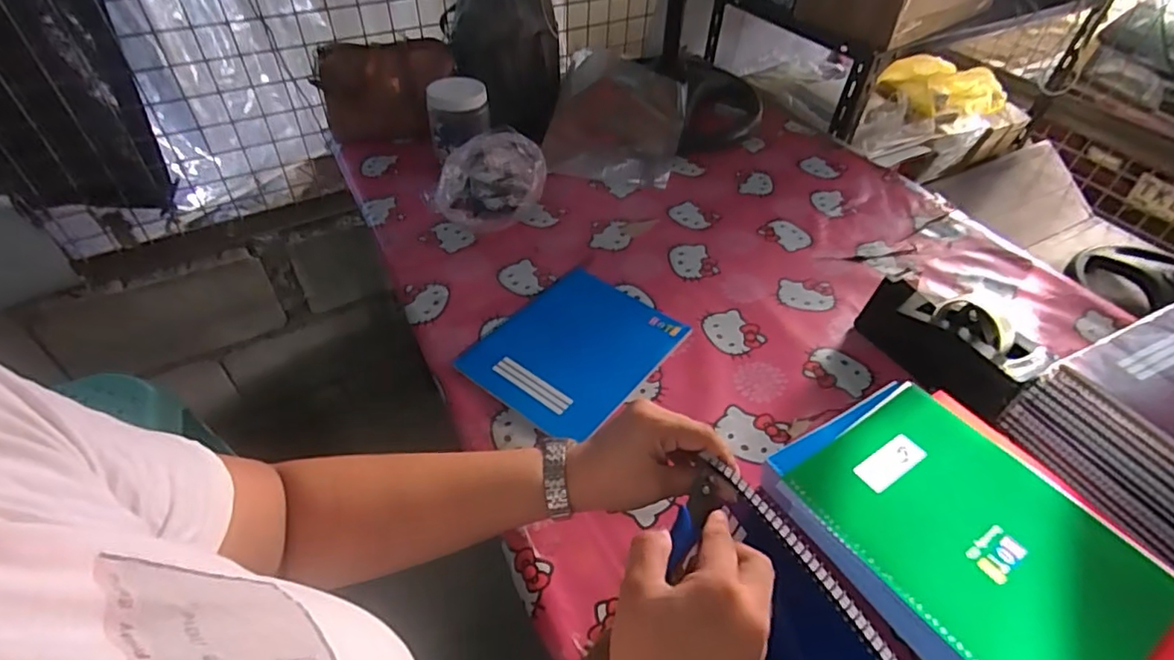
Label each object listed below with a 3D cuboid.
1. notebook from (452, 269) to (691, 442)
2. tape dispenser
[{"bbox_3d":[-0.017,0.022,0.763,0.204,0.008,0.249,32,54,25],"label":"notebook"},{"bbox_3d":[0.435,0.013,0.712,0.084,0.090,0.208,-20,38,-19],"label":"tape dispenser"}]

